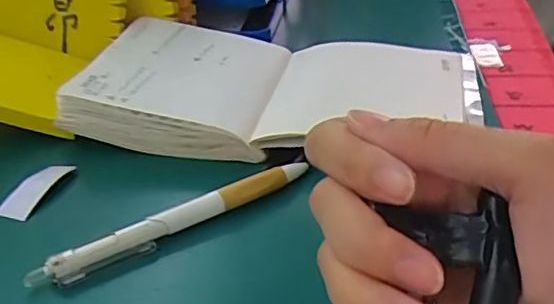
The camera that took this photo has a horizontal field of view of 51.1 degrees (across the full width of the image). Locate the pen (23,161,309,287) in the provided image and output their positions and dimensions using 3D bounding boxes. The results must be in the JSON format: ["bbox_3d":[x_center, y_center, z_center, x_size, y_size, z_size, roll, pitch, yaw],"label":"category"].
[{"bbox_3d":[-0.046,0.031,0.279,0.143,0.009,0.010,-20,37,-26],"label":"pen"}]

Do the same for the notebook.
[{"bbox_3d":[-0.004,-0.046,0.370,0.232,0.030,0.126,5,33,10],"label":"notebook"}]

